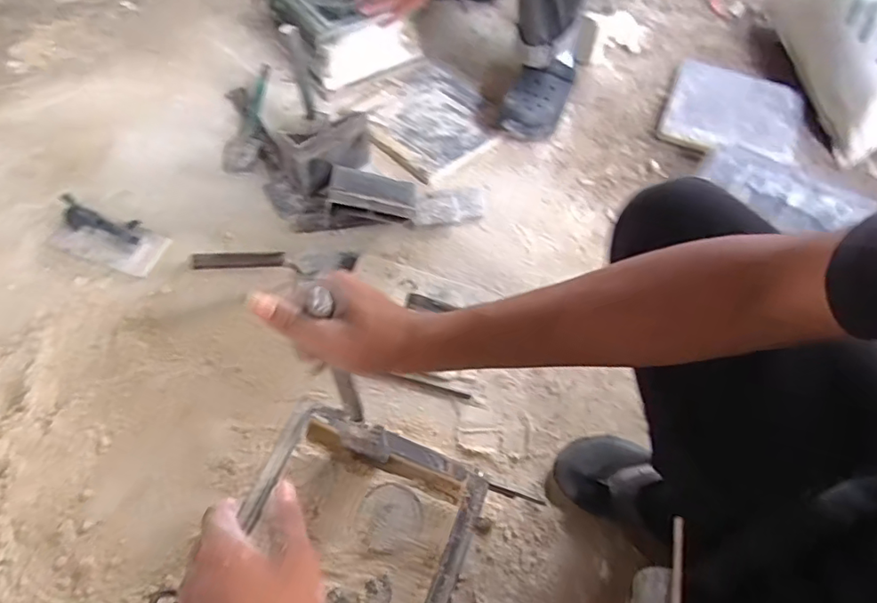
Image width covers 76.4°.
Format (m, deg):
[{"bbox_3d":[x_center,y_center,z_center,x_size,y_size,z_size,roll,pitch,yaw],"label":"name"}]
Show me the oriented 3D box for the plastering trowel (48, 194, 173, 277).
[{"bbox_3d":[-0.547,-0.116,0.907,0.184,0.064,0.091,18,59,9],"label":"plastering trowel"}]

